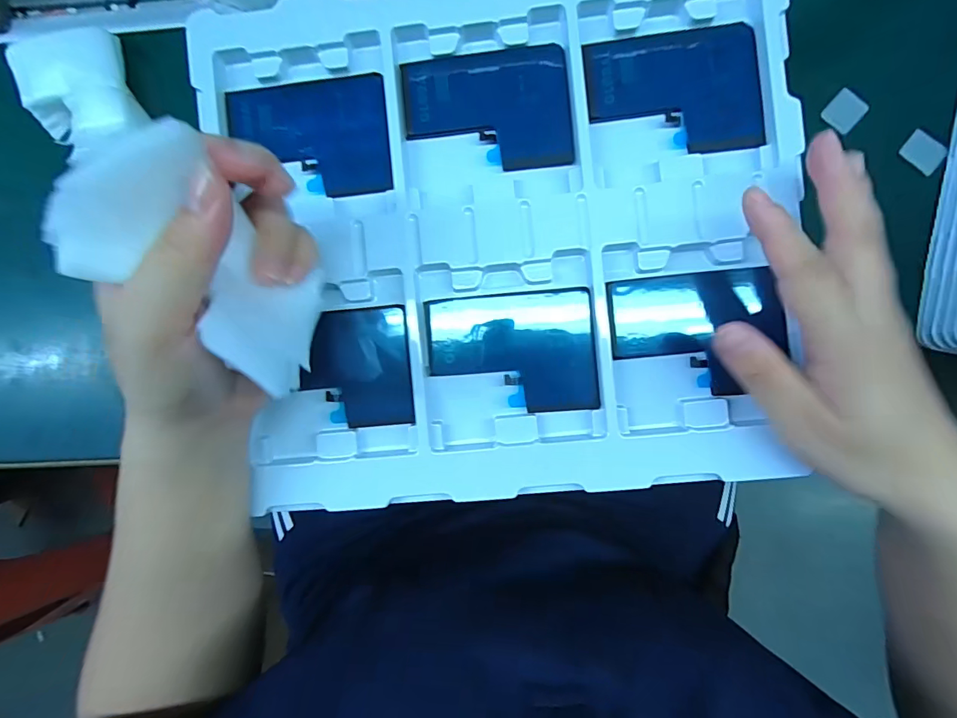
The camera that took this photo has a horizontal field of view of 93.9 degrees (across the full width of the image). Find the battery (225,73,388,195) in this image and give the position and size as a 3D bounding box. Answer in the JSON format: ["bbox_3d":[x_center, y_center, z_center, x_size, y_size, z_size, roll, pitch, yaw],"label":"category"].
[{"bbox_3d":[-0.094,-0.122,0.248,0.089,0.006,0.063,-4,87,3],"label":"battery"}]

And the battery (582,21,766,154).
[{"bbox_3d":[0.105,-0.144,0.241,0.091,0.007,0.066,-6,87,3],"label":"battery"}]

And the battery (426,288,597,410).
[{"bbox_3d":[0.018,-0.003,0.243,0.089,0.006,0.064,-4,87,3],"label":"battery"}]

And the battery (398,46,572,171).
[{"bbox_3d":[0.005,-0.136,0.245,0.089,0.005,0.066,-5,87,3],"label":"battery"}]

